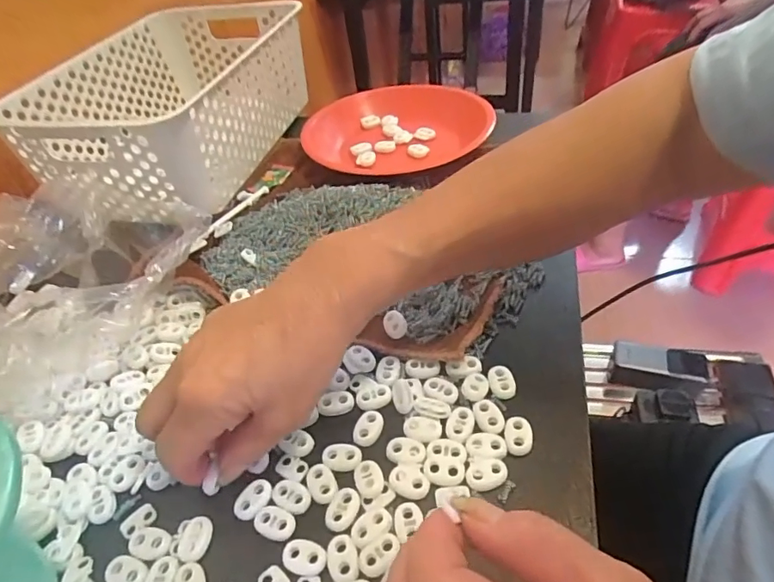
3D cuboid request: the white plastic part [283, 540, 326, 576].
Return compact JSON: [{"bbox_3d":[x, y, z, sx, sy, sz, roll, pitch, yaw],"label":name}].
[{"bbox_3d":[-0.041,0.133,0.248,0.022,0.004,0.015,5,46,14],"label":"white plastic part"}]

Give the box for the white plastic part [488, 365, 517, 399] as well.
[{"bbox_3d":[0.071,0.056,0.308,0.015,0.007,0.020,-7,44,2],"label":"white plastic part"}]

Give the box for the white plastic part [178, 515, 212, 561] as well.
[{"bbox_3d":[-0.102,0.129,0.262,0.018,0.004,0.022,2,45,11],"label":"white plastic part"}]

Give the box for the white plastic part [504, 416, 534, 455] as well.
[{"bbox_3d":[0.074,0.080,0.280,0.015,0.004,0.020,1,45,10],"label":"white plastic part"}]

